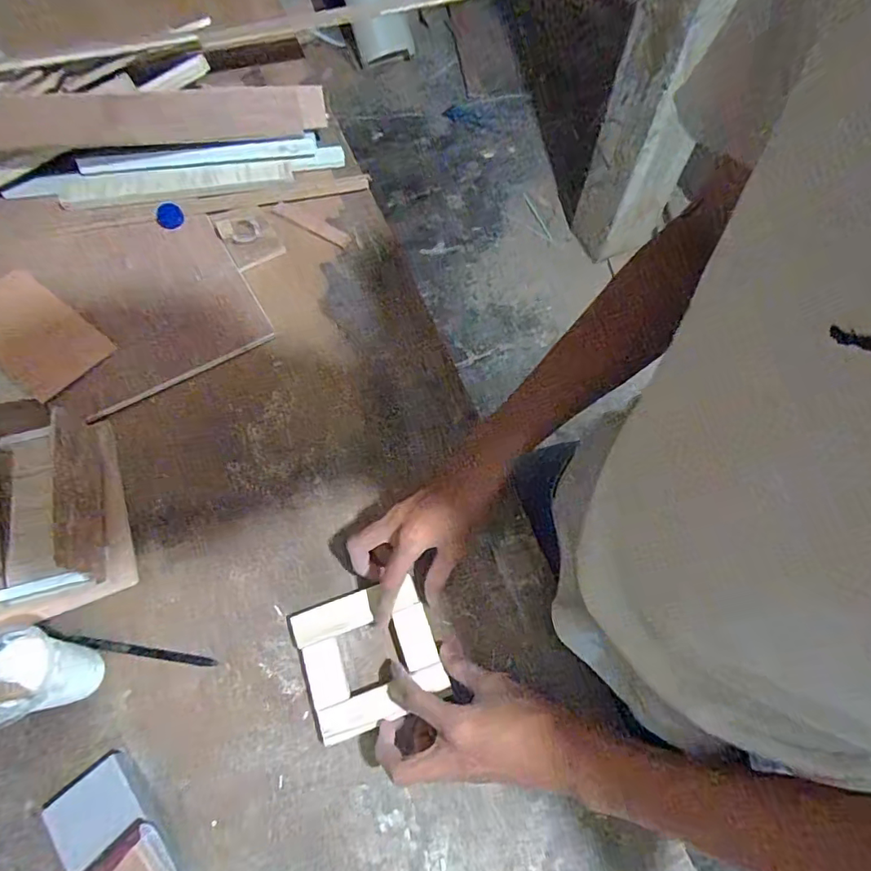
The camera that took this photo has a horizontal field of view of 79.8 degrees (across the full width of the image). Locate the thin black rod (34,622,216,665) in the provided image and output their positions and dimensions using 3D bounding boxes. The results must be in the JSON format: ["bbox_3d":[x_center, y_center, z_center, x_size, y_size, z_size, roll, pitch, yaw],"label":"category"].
[{"bbox_3d":[-0.286,0.195,0.479,0.166,0.008,0.011,10,68,3],"label":"thin black rod"}]

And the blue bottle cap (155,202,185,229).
[{"bbox_3d":[-0.344,-0.284,0.672,0.032,0.016,0.029,-31,72,-12],"label":"blue bottle cap"}]

